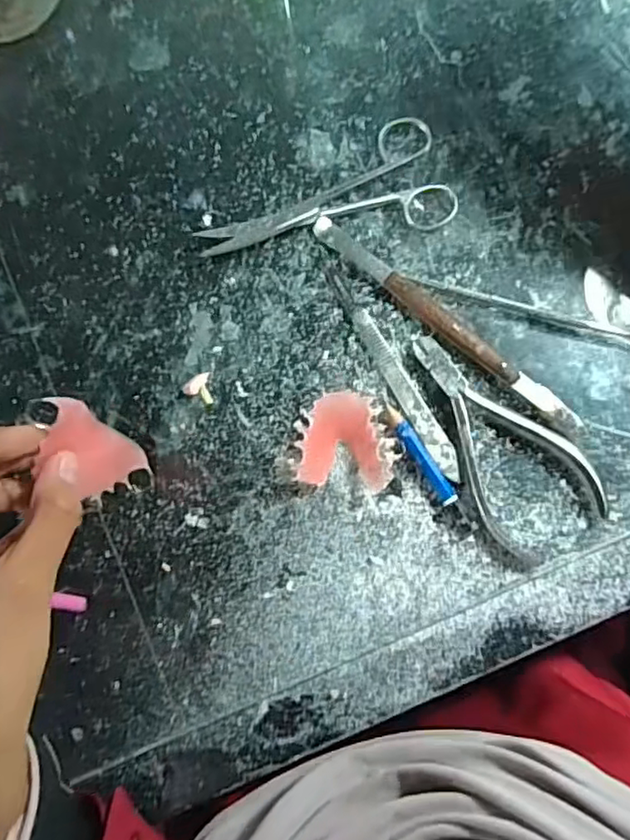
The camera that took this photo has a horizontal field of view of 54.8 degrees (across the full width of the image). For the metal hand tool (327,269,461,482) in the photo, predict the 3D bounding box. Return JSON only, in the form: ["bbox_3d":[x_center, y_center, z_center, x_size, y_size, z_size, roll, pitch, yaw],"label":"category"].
[{"bbox_3d":[0.040,-0.026,0.315,0.013,0.004,0.127,-31,81,0],"label":"metal hand tool"}]

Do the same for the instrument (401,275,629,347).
[{"bbox_3d":[0.113,-0.054,0.313,0.136,0.004,0.009,16,84,7],"label":"instrument"}]

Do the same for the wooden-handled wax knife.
[{"bbox_3d":[0.067,-0.051,0.314,0.171,0.009,0.014,41,88,8],"label":"wooden-handled wax knife"}]

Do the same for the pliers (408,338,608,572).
[{"bbox_3d":[0.091,0.008,0.304,0.061,0.008,0.122,-32,81,0],"label":"pliers"}]

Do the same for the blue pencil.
[{"bbox_3d":[0.053,0.017,0.306,0.008,0.005,0.056,-32,81,0],"label":"blue pencil"}]

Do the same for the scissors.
[{"bbox_3d":[0.002,-0.124,0.332,0.141,0.005,0.061,-10,82,3],"label":"scissors"}]

